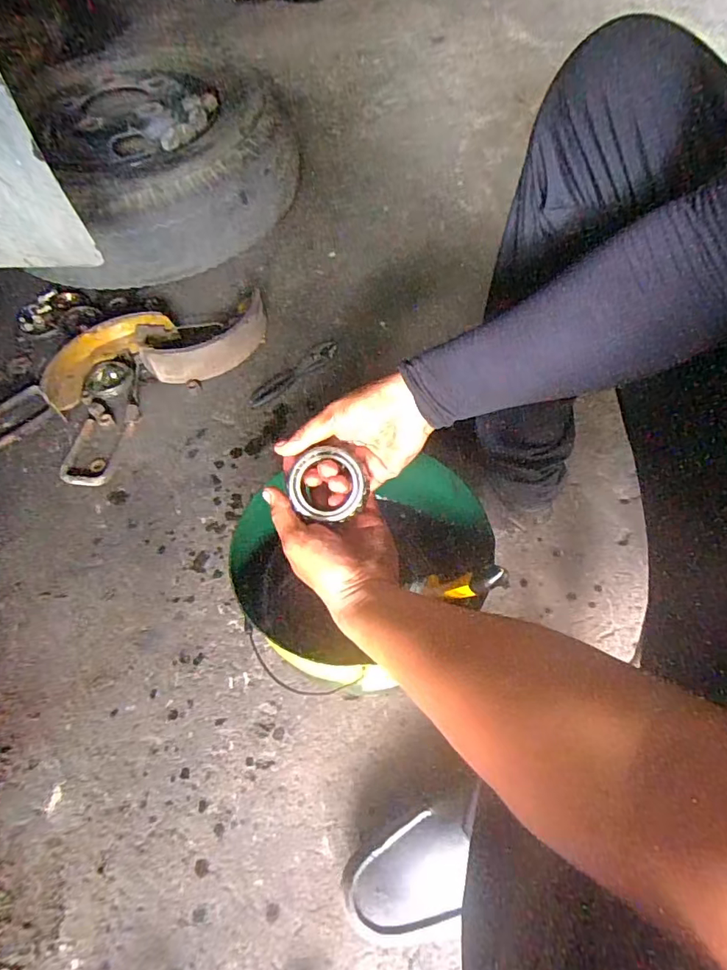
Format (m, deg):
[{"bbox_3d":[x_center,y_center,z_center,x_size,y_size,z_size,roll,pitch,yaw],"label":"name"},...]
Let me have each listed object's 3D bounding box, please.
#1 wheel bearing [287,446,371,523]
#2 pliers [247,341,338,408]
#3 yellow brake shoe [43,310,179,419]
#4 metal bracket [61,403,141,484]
[{"bbox_3d":[-0.035,0.001,0.482,0.072,0.023,0.063,-13,83,-8],"label":"wheel bearing"},{"bbox_3d":[-0.130,-0.210,0.943,0.212,0.018,0.041,-41,65,-21],"label":"pliers"},{"bbox_3d":[-0.473,-0.240,0.926,0.098,0.052,0.257,39,67,23],"label":"yellow brake shoe"},{"bbox_3d":[-0.448,-0.071,0.857,0.089,0.015,0.164,7,59,7],"label":"metal bracket"}]

